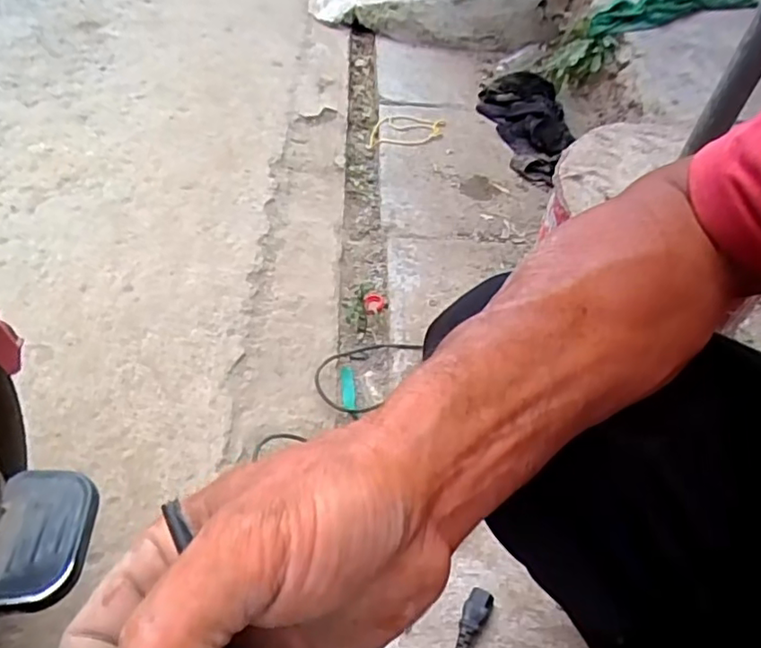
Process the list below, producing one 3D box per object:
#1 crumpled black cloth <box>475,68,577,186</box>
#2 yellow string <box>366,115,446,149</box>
[{"bbox_3d":[0.373,-0.507,1.500,0.199,0.085,0.442,3,43,-4],"label":"crumpled black cloth"},{"bbox_3d":[0.064,-0.473,1.478,0.169,0.013,0.166,12,43,6],"label":"yellow string"}]

